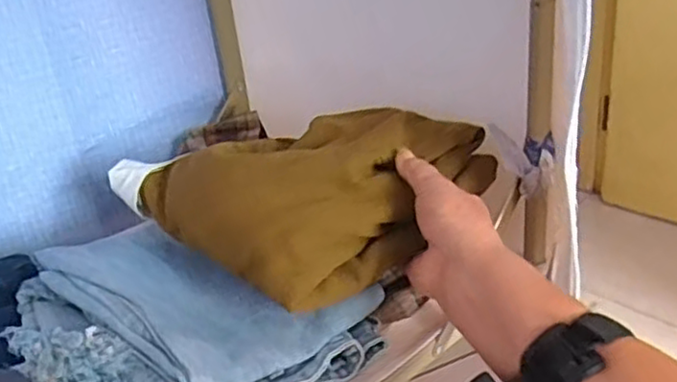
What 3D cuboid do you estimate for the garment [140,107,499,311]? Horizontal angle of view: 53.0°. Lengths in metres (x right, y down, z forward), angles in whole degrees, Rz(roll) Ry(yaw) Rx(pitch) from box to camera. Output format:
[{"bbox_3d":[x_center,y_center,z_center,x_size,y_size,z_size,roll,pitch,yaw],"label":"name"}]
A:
[{"bbox_3d":[-0.027,-0.014,0.591,0.229,0.072,0.237,-24,32,-31],"label":"garment"}]

